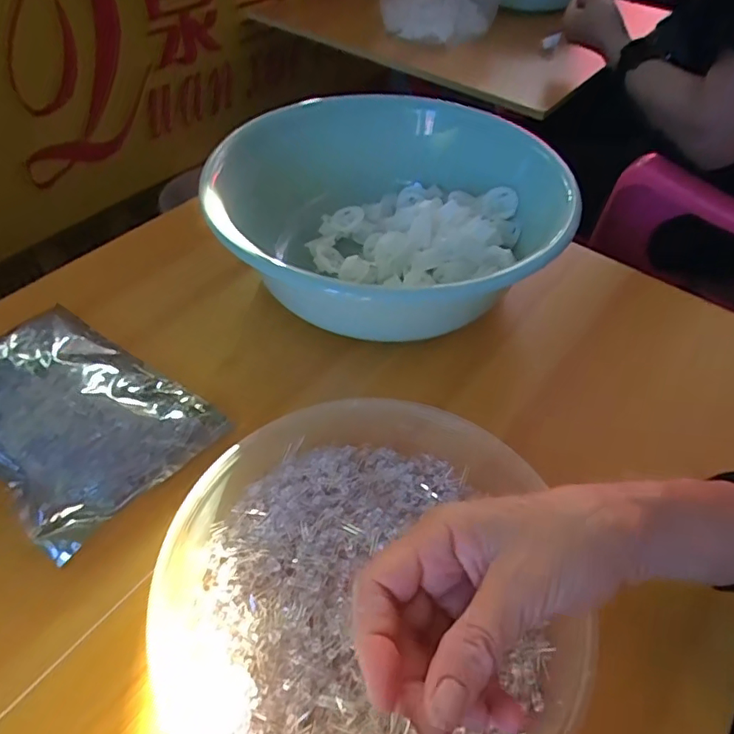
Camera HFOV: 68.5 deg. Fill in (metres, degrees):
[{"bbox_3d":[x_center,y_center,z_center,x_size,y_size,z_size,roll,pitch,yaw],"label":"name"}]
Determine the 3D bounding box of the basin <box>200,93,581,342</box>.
[{"bbox_3d":[0.013,-0.134,0.478,0.281,0.090,0.293,2,49,-2],"label":"basin"}]

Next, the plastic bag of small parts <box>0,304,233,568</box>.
[{"bbox_3d":[-0.214,0.026,0.385,0.188,0.035,0.130,32,55,23],"label":"plastic bag of small parts"}]

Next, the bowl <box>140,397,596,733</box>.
[{"bbox_3d":[-0.005,0.120,0.308,0.219,0.049,0.212,2,49,-2],"label":"bowl"}]

